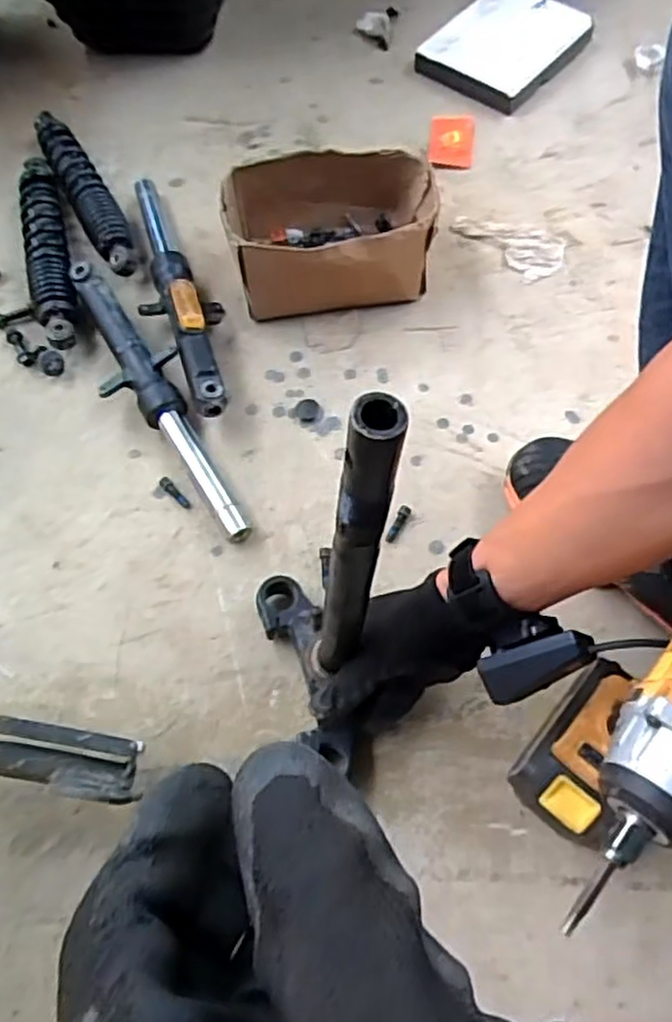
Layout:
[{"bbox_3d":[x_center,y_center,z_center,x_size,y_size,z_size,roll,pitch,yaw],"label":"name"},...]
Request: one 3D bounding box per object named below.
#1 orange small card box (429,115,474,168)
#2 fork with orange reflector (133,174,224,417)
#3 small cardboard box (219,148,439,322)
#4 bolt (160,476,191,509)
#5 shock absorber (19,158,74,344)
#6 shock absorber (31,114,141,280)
[{"bbox_3d":[0.142,-0.459,0.868,0.054,0.011,0.088,4,64,5],"label":"orange small card box"},{"bbox_3d":[-0.172,-0.241,0.755,0.080,0.060,0.366,-18,64,-5],"label":"fork with orange reflector"},{"bbox_3d":[-0.003,-0.295,0.753,0.213,0.099,0.147,-9,64,-1],"label":"small cardboard box"},{"bbox_3d":[-0.154,-0.018,0.674,0.011,0.011,0.042,-41,69,-16],"label":"bolt"},{"bbox_3d":[-0.327,-0.299,0.800,0.045,0.040,0.291,-17,64,-5],"label":"shock absorber"},{"bbox_3d":[-0.297,-0.380,0.838,0.047,0.039,0.285,-27,66,-10],"label":"shock absorber"}]

